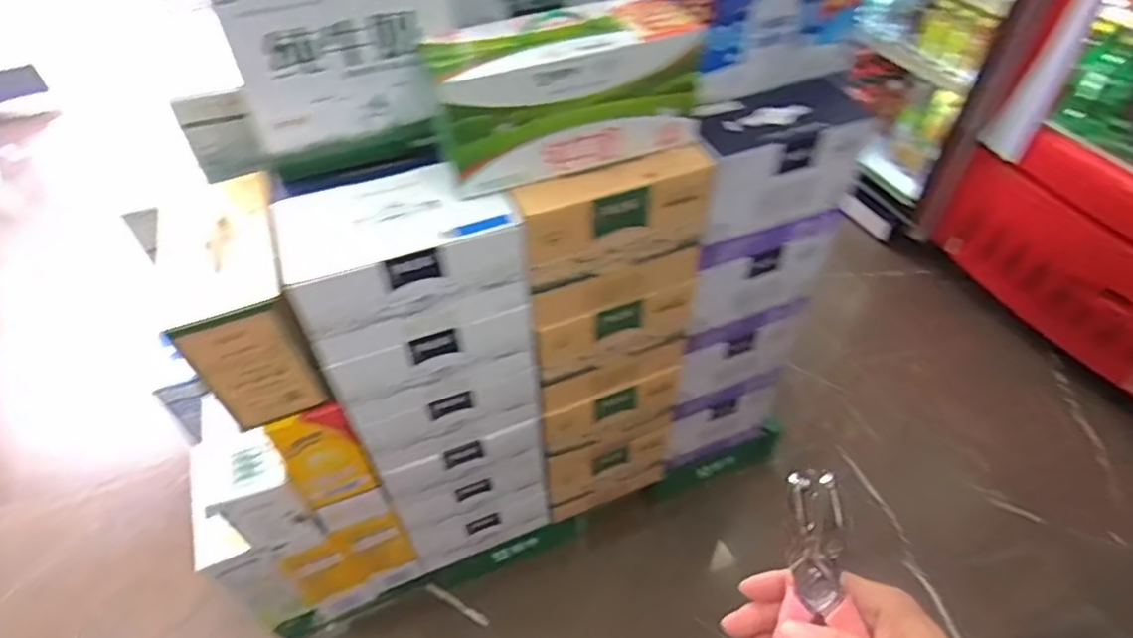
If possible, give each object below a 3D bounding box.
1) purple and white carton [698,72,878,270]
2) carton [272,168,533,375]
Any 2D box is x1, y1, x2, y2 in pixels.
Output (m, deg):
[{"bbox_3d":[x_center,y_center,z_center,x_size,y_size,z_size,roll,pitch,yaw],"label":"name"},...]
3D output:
[{"bbox_3d":[0.320,-0.221,0.994,0.285,0.220,0.100,-19,51,-16],"label":"purple and white carton"},{"bbox_3d":[-0.212,-0.085,0.853,0.276,0.154,0.164,-16,50,-13],"label":"carton"}]

